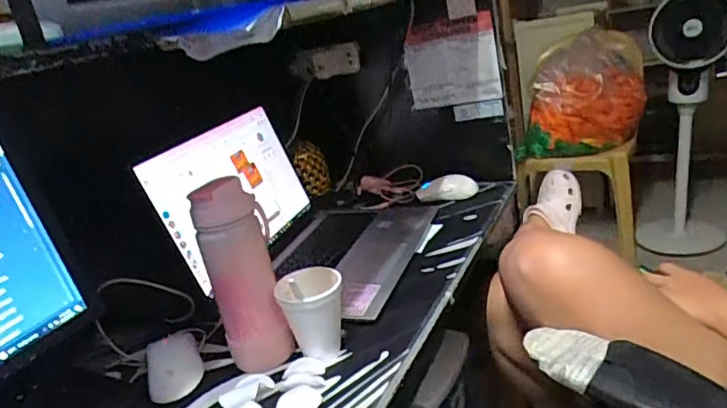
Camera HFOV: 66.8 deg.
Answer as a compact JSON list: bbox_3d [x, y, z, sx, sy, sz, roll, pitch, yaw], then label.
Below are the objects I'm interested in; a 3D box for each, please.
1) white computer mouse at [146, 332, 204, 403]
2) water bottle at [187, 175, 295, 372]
[{"bbox_3d":[-0.231,0.192,0.669,0.063,0.028,0.107,-13,23,-15],"label":"white computer mouse"},{"bbox_3d":[-0.136,0.080,0.639,0.080,0.216,0.059,-20,21,-20],"label":"water bottle"}]

